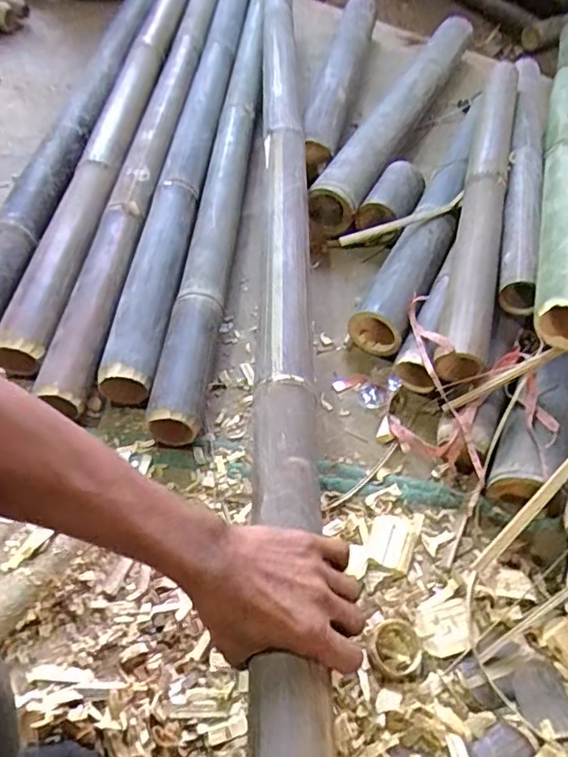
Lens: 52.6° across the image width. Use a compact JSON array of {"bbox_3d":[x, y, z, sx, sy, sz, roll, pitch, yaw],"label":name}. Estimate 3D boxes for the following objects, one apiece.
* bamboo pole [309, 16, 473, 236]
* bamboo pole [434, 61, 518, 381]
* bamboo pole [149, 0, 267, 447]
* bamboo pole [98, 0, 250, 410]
[{"bbox_3d":[0.222,-0.510,1.059,0.079,0.064,0.738,23,56,13],"label":"bamboo pole"},{"bbox_3d":[0.288,-0.271,0.826,0.057,0.068,0.650,15,54,6],"label":"bamboo pole"},{"bbox_3d":[-0.069,-0.513,1.041,0.062,0.075,1.431,5,54,0],"label":"bamboo pole"},{"bbox_3d":[-0.139,-0.483,1.002,0.077,0.062,1.237,5,54,0],"label":"bamboo pole"}]

